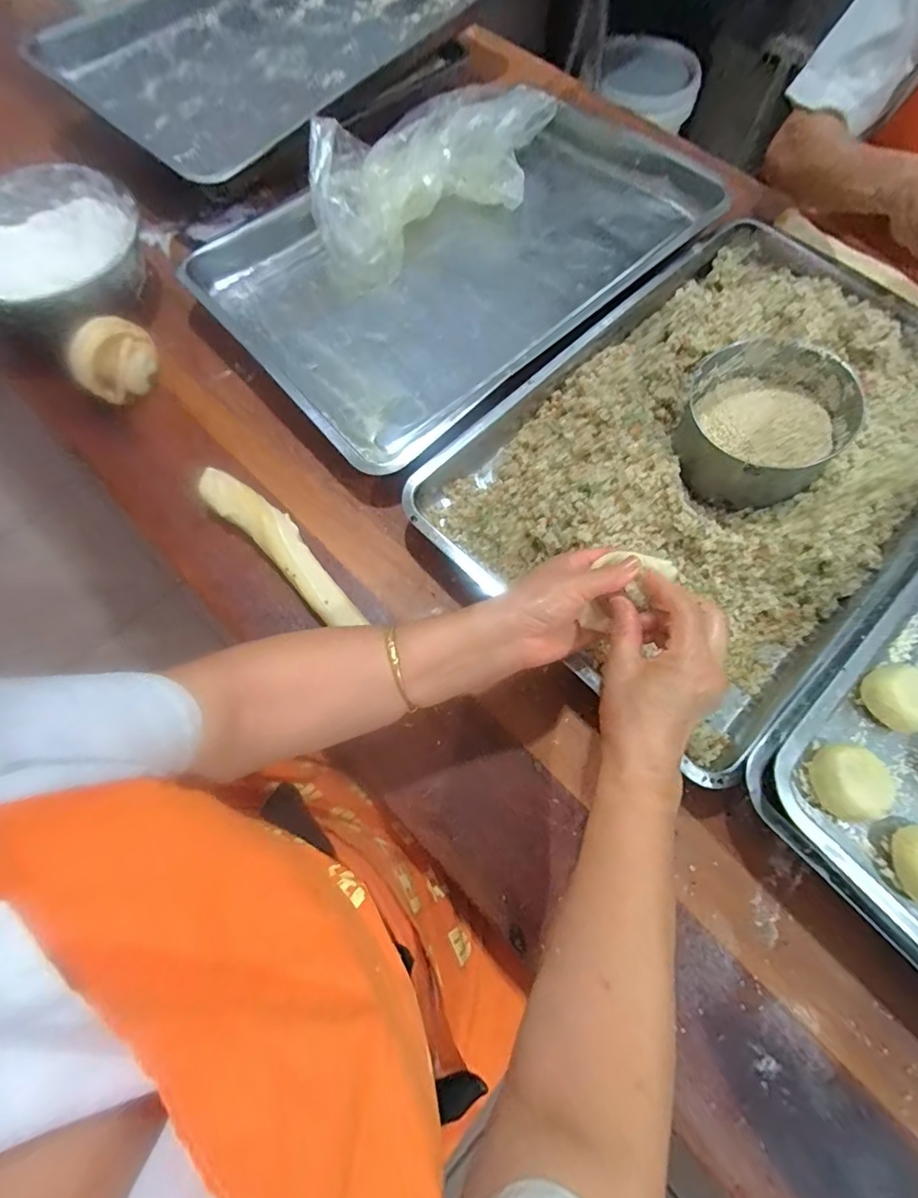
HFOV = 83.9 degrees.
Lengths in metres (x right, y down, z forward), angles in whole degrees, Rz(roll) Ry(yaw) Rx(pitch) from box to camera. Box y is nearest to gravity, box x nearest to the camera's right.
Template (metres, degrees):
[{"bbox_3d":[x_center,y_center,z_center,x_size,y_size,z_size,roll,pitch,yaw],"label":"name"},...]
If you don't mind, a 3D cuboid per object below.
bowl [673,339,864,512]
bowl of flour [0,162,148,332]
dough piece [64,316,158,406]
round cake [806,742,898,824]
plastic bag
[{"bbox_3d":[0.276,-0.162,0.478,0.136,0.077,0.141,-40,75,-14],"label":"bowl"},{"bbox_3d":[-0.496,-0.416,0.627,0.222,0.090,0.203,-18,71,-7],"label":"bowl of flour"},{"bbox_3d":[-0.386,-0.268,0.573,0.086,0.047,0.078,-33,74,-12],"label":"dough piece"},{"bbox_3d":[0.297,0.141,0.391,0.048,0.042,0.048,0,70,-1],"label":"round cake"},{"bbox_3d":[-0.029,-0.565,0.666,0.369,0.073,0.182,-36,74,-13],"label":"plastic bag"}]

